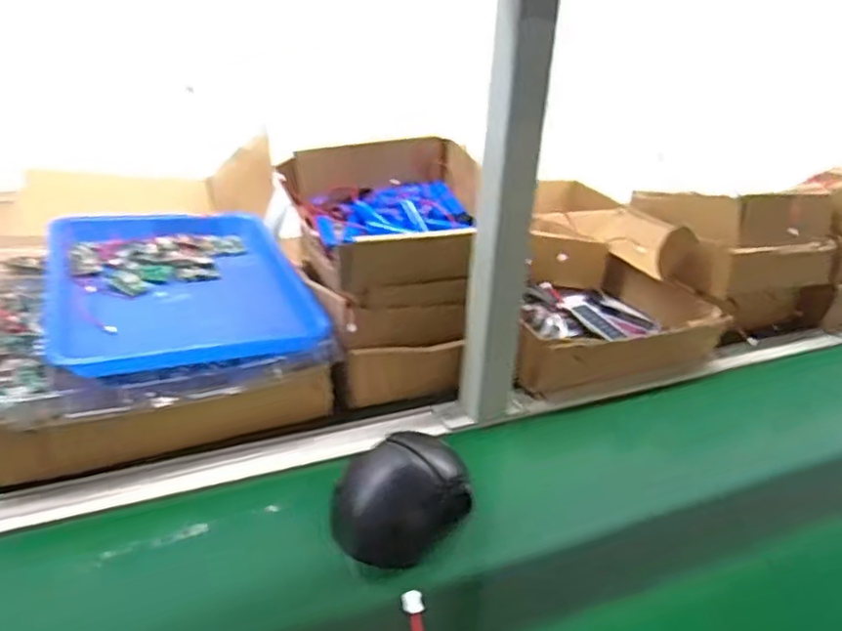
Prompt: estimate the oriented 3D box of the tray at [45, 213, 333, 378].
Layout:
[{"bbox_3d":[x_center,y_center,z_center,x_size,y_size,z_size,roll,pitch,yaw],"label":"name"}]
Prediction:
[{"bbox_3d":[-0.264,-0.044,0.708,0.249,0.038,0.323,-8,34,-25],"label":"tray"}]

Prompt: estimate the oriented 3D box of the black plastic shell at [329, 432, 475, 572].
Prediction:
[{"bbox_3d":[-0.015,0.147,0.538,0.106,0.069,0.079,-18,34,-39],"label":"black plastic shell"}]

